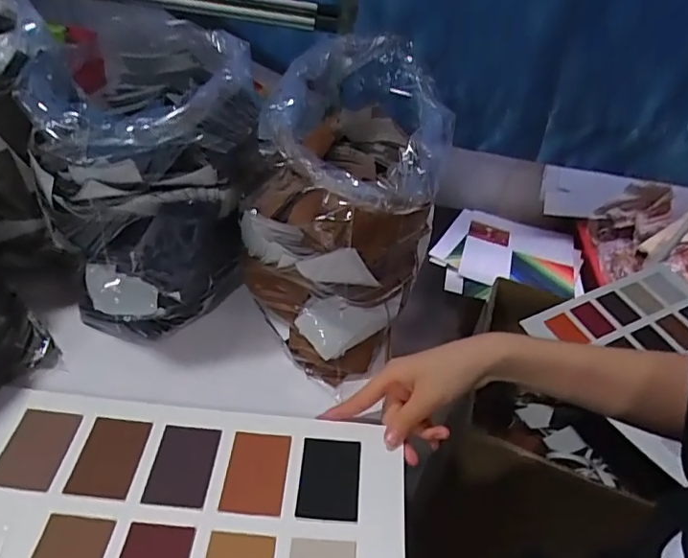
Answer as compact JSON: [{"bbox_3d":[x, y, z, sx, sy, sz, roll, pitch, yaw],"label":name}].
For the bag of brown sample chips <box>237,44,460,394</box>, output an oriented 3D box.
[{"bbox_3d":[-0.002,-0.079,0.530,0.170,0.225,0.236,10,42,5],"label":"bag of brown sample chips"}]

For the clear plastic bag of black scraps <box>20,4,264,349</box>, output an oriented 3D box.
[{"bbox_3d":[-0.183,-0.092,0.531,0.187,0.226,0.192,-6,43,-13],"label":"clear plastic bag of black scraps"}]

